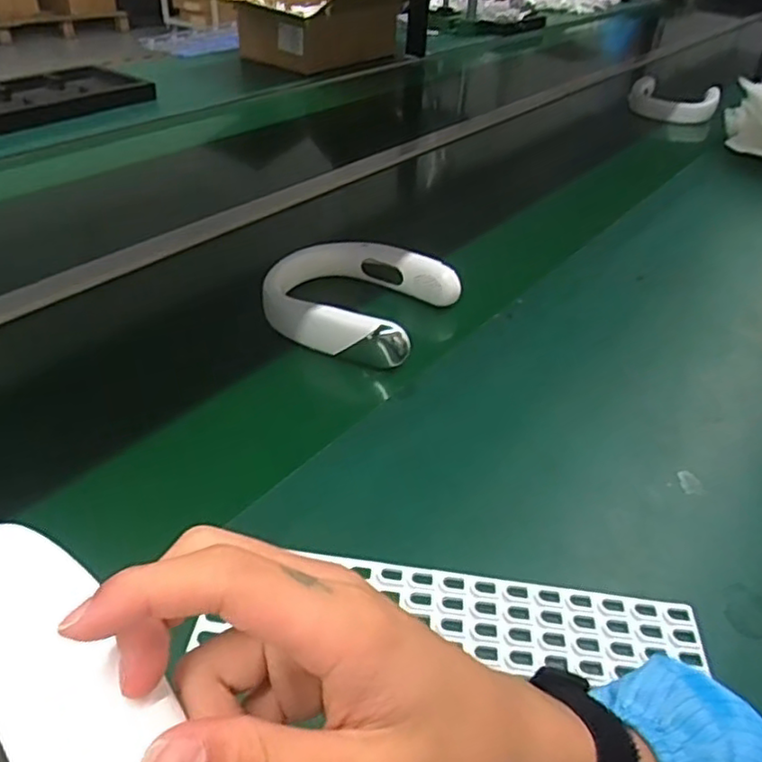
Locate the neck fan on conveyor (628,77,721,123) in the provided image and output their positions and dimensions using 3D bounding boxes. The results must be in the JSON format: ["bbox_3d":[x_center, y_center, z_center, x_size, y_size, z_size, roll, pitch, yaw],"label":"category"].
[{"bbox_3d":[0.710,-0.680,1.605,0.204,0.059,0.162,17,39,15],"label":"neck fan on conveyor"}]

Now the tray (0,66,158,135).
[{"bbox_3d":[-0.681,-0.513,1.226,0.206,0.039,0.500,26,42,25],"label":"tray"}]

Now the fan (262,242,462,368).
[{"bbox_3d":[-0.027,-0.094,0.764,0.187,0.062,0.179,20,40,18],"label":"fan"}]

